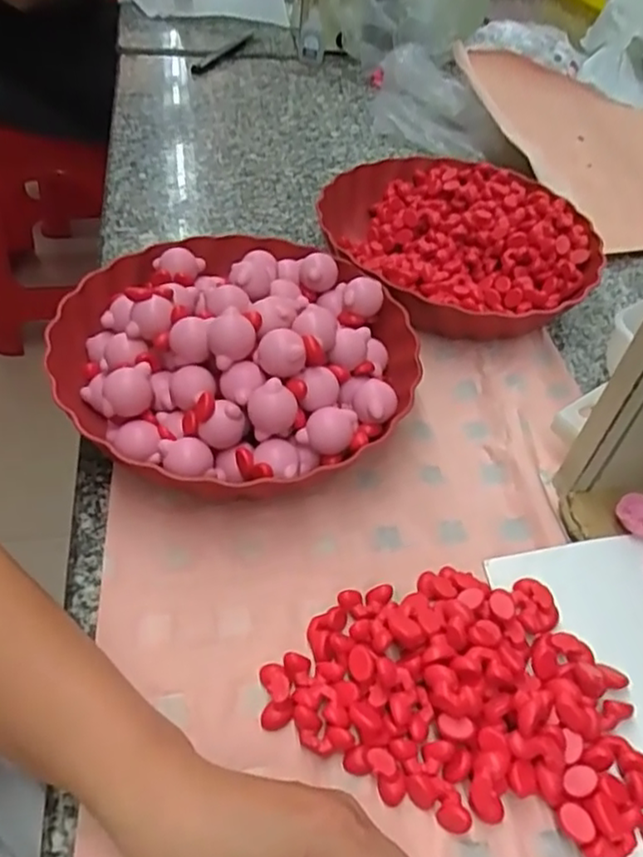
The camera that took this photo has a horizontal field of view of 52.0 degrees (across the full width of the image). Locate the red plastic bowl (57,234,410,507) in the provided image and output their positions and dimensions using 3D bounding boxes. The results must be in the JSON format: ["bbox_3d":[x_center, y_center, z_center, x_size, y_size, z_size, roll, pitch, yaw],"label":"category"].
[{"bbox_3d":[-0.058,-0.055,0.452,0.228,0.090,0.229,1,48,-1],"label":"red plastic bowl"}]

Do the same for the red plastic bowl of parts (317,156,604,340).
[{"bbox_3d":[0.119,-0.167,0.587,0.237,0.053,0.225,1,48,-1],"label":"red plastic bowl of parts"}]

